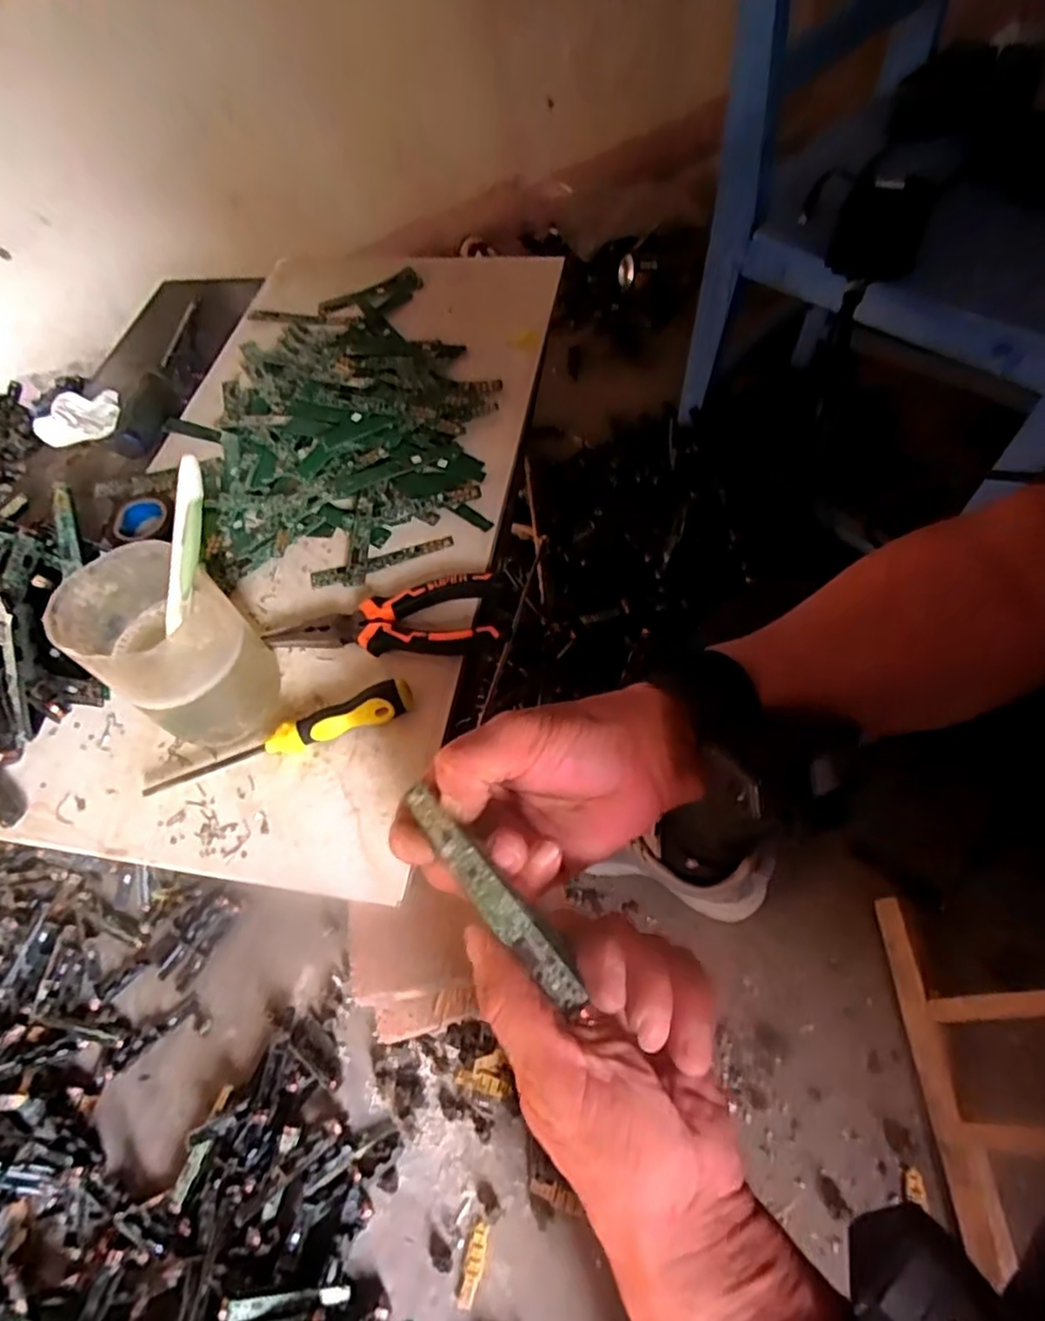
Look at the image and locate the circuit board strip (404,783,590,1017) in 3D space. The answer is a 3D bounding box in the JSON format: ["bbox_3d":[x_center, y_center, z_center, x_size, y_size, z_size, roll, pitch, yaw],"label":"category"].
[{"bbox_3d":[-0.011,0.086,0.246,0.015,0.004,0.092,-37,69,-18],"label":"circuit board strip"}]

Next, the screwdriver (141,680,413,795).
[{"bbox_3d":[-0.141,0.048,0.390,0.157,0.023,0.021,-21,58,-6],"label":"screwdriver"}]

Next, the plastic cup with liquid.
[{"bbox_3d":[-0.192,-0.006,0.375,0.084,0.097,0.079,-3,58,5],"label":"plastic cup with liquid"}]

